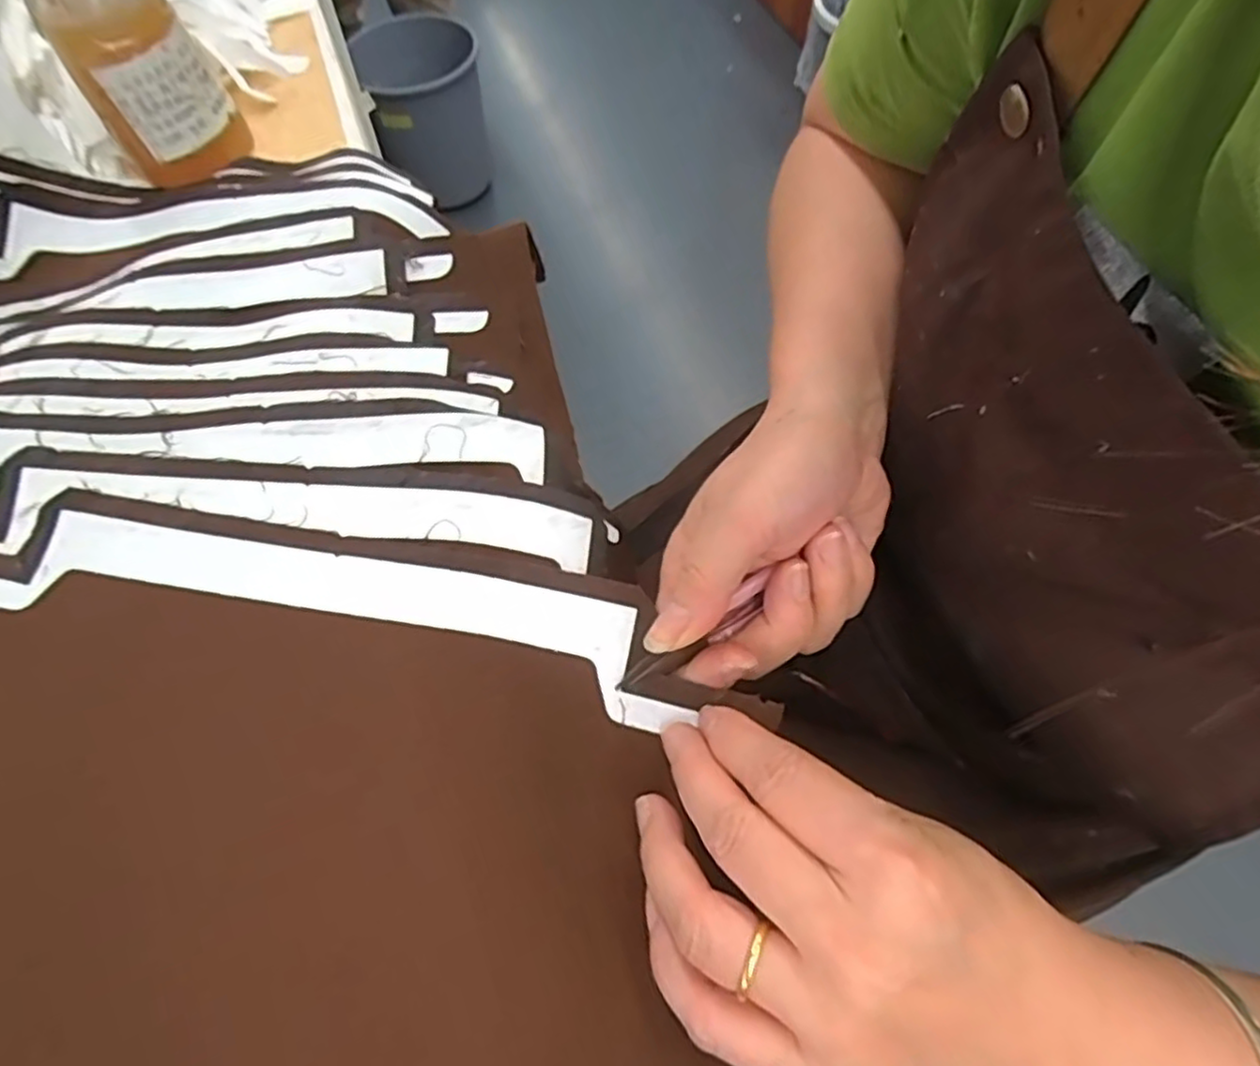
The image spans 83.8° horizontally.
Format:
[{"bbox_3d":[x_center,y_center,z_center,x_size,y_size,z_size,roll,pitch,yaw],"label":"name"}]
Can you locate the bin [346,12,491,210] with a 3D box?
[{"bbox_3d":[-0.397,-0.835,1.425,0.227,0.302,0.238,-17,62,-8],"label":"bin"}]

